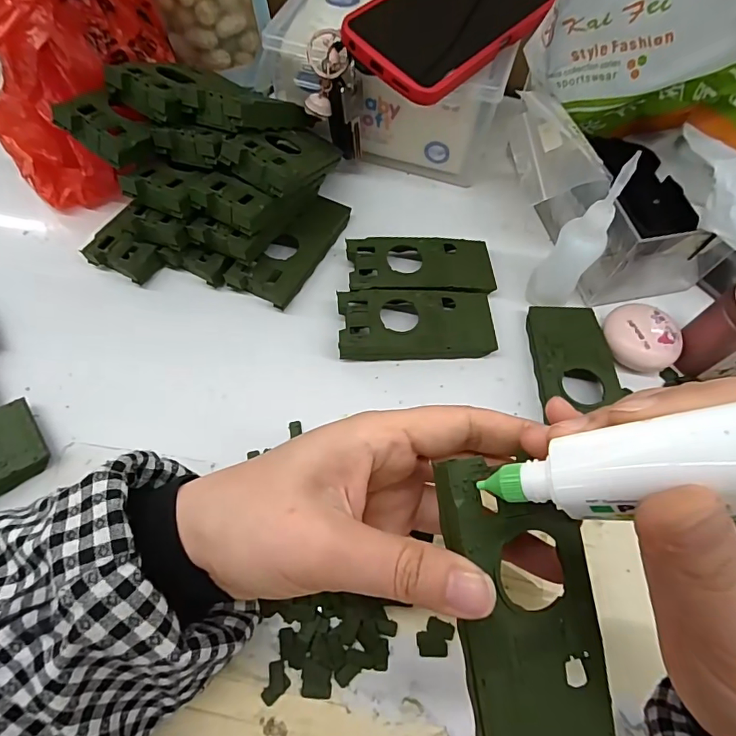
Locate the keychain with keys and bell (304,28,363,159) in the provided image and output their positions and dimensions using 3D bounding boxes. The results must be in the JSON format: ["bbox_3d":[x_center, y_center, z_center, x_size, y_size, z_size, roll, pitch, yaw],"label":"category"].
[{"bbox_3d":[-0.023,-0.198,0.335,0.038,0.068,0.027,5,59,0],"label":"keychain with keys and bell"}]

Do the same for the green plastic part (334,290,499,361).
[{"bbox_3d":[0.033,-0.028,0.311,0.103,0.021,0.049,-1,59,-4],"label":"green plastic part"}]

